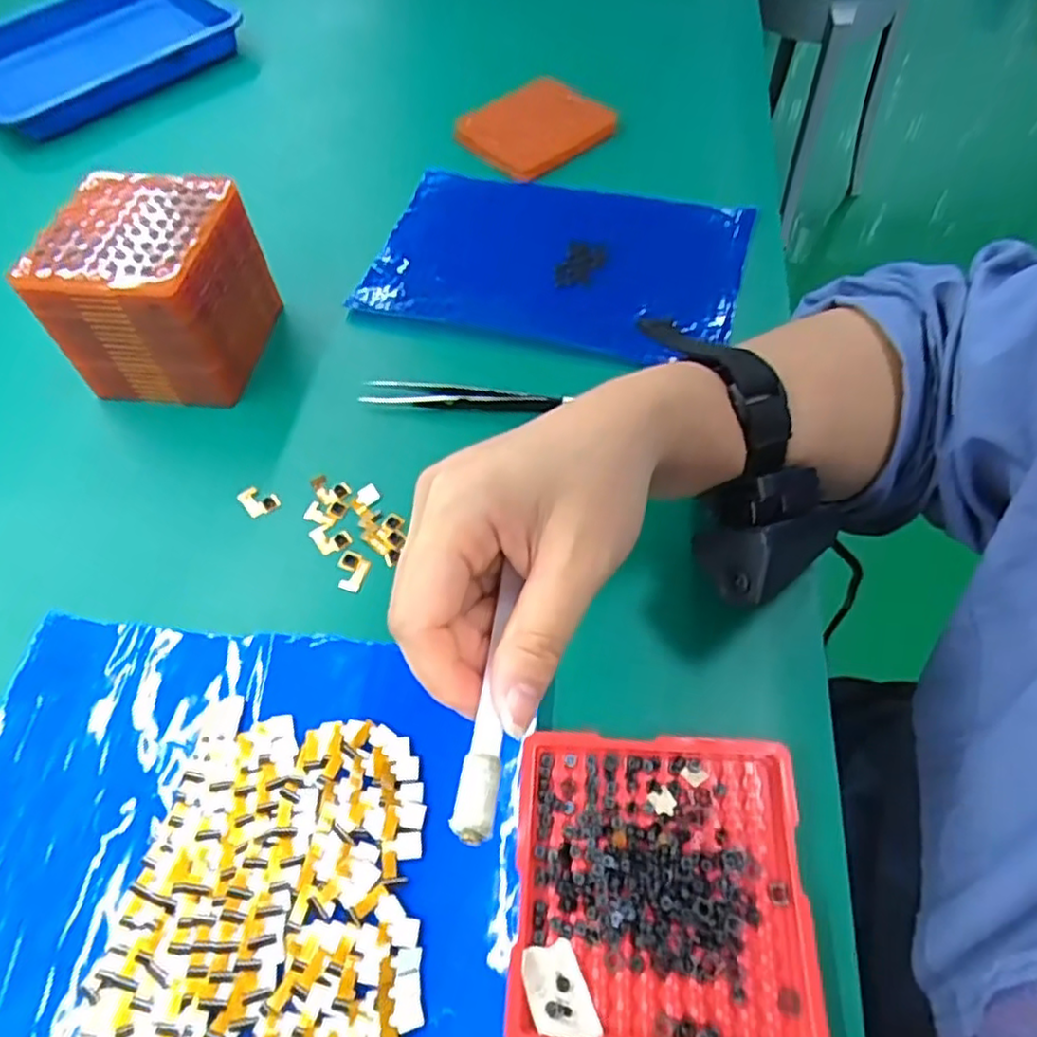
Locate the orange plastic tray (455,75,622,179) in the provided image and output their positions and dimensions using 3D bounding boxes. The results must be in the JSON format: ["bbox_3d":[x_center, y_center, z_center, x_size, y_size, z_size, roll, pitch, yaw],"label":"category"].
[{"bbox_3d":[0.013,-0.287,0.502,0.094,0.016,0.081,-37,62,-18],"label":"orange plastic tray"}]

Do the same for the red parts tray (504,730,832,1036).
[{"bbox_3d":[0.049,0.129,0.241,0.099,0.009,0.099,2,58,5],"label":"red parts tray"}]

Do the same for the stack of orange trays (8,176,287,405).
[{"bbox_3d":[-0.191,-0.121,0.373,0.087,0.083,0.090,5,58,7],"label":"stack of orange trays"}]

